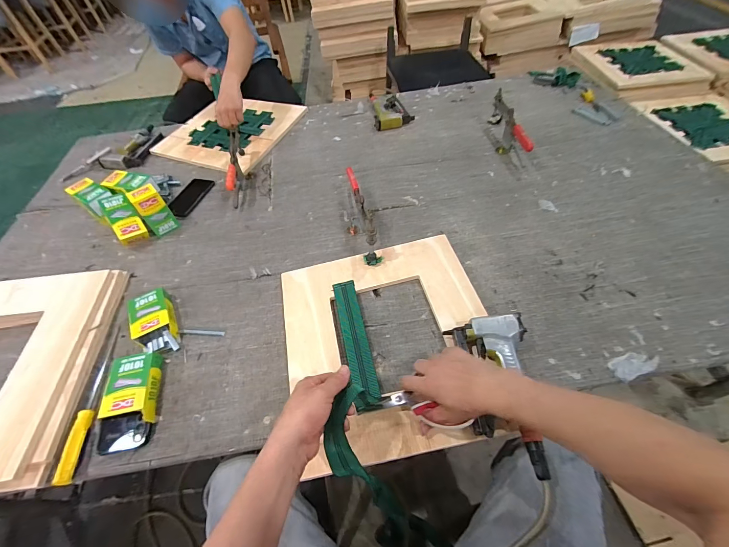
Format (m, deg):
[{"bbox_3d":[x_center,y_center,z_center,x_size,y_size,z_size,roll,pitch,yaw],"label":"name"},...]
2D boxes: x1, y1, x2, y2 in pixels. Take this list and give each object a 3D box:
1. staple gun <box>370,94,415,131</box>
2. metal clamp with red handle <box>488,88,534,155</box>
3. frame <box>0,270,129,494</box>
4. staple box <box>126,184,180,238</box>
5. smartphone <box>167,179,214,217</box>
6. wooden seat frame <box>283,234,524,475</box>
[{"bbox_3d":[0.100,-0.613,1.188,0.147,0.044,0.233,-5,52,1],"label":"staple gun"},{"bbox_3d":[0.439,-0.442,0.988,0.046,0.097,0.298,-2,52,4],"label":"metal clamp with red handle"},{"bbox_3d":[-0.748,0.195,0.624,0.424,0.060,0.422,-10,52,-3],"label":"frame"},{"bbox_3d":[-0.552,-0.164,0.846,0.067,0.122,0.053,-36,58,-21],"label":"staple box"},{"bbox_3d":[-0.527,-0.235,0.971,0.075,0.014,0.170,9,54,12],"label":"smartphone"},{"bbox_3d":[0.045,0.118,0.628,0.392,0.015,0.426,-12,52,-4],"label":"wooden seat frame"}]

